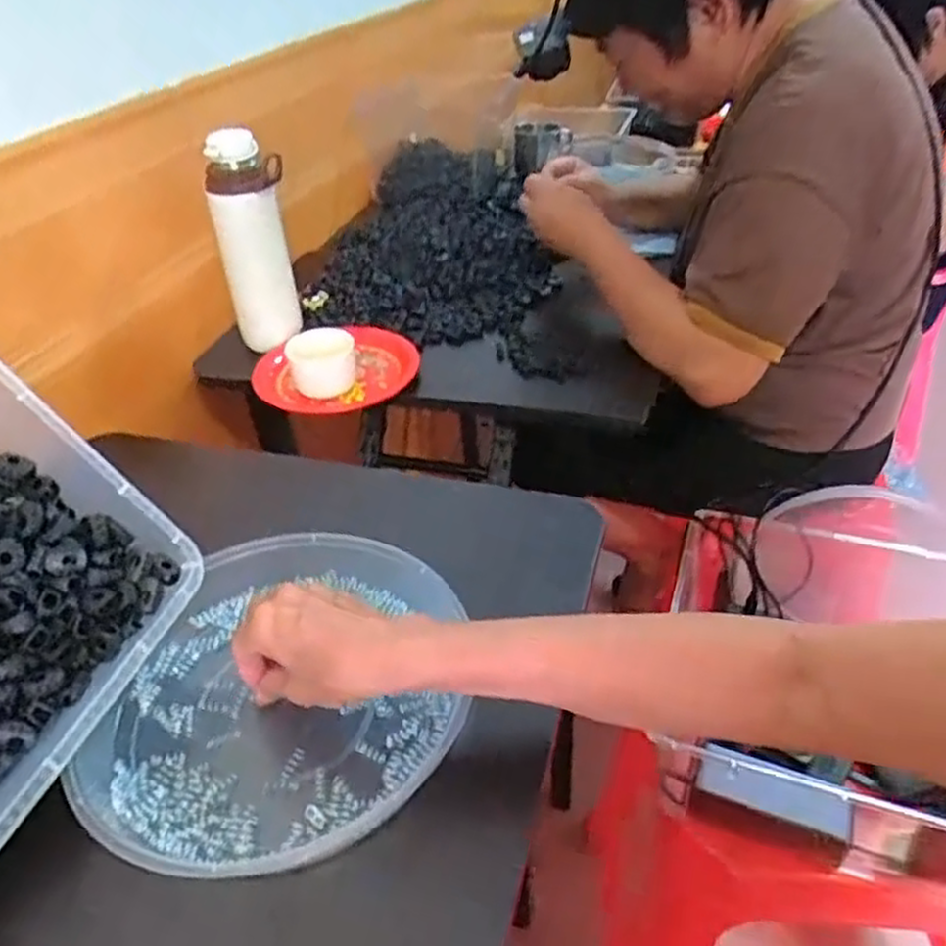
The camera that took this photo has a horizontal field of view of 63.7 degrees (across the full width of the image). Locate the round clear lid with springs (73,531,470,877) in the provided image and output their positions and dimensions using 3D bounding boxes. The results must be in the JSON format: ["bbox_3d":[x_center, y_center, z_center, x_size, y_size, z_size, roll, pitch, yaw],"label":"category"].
[{"bbox_3d":[-0.113,0.130,0.462,0.202,0.038,0.232,11,39,17],"label":"round clear lid with springs"}]

